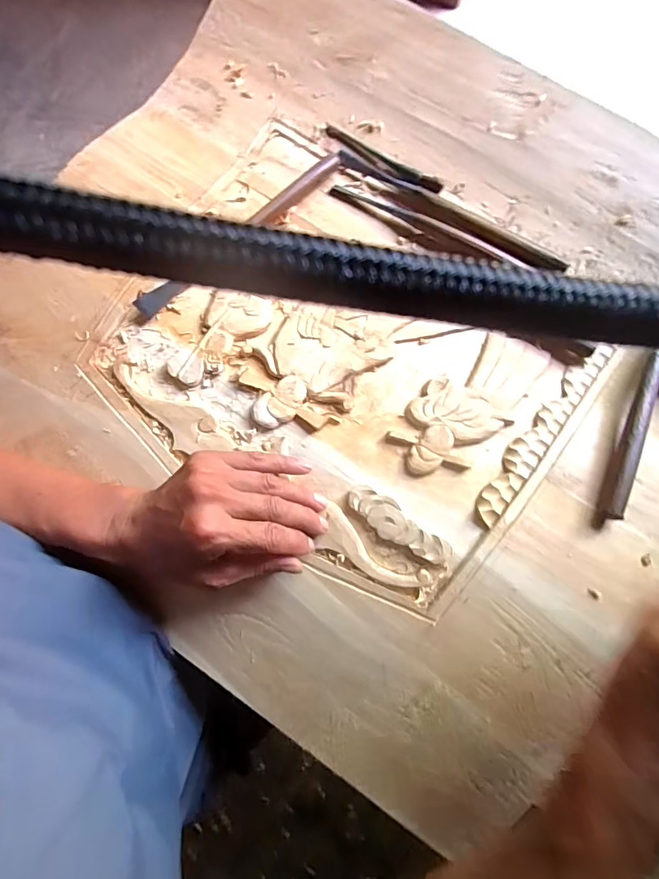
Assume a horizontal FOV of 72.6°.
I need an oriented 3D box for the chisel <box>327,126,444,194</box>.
[{"bbox_3d":[0.055,-0.295,0.472,0.140,0.009,0.020,33,78,7],"label":"chisel"}]

